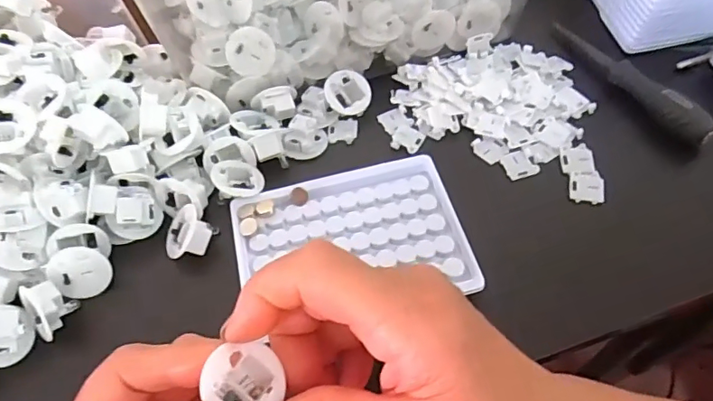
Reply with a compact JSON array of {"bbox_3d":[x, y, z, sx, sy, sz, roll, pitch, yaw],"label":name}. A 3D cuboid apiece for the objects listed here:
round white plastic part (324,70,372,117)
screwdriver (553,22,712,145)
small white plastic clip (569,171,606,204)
[{"bbox_3d":[-0.006,-0.076,0.373,0.031,0.006,0.032,1,85,-14],"label":"round white plastic part"},{"bbox_3d":[0.188,-0.091,0.373,0.018,0.019,0.143,-25,58,-13],"label":"screwdriver"},{"bbox_3d":[0.145,-0.009,0.332,0.021,0.005,0.021,4,56,6],"label":"small white plastic clip"}]

